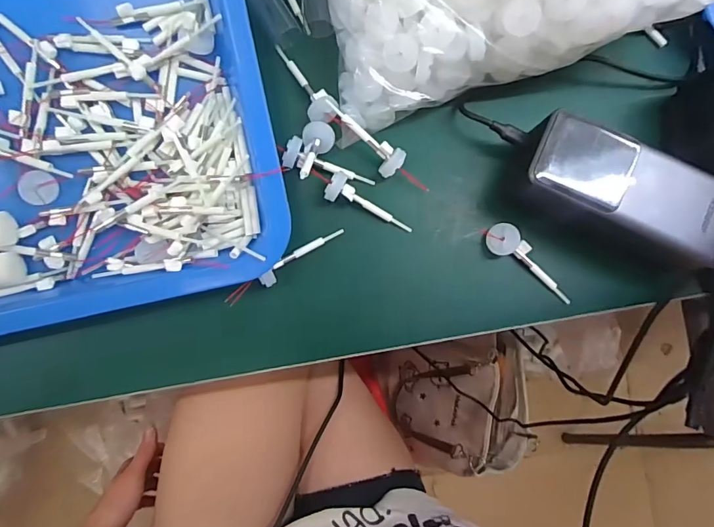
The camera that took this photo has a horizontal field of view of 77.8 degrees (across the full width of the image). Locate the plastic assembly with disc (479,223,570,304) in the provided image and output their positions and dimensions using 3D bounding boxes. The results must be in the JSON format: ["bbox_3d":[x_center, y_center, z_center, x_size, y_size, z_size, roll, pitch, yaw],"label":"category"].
[{"bbox_3d":[0.118,-0.001,0.302,0.075,0.015,0.020,38,85,0],"label":"plastic assembly with disc"}]

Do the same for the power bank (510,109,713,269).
[{"bbox_3d":[0.163,-0.042,0.289,0.132,0.053,0.057,24,85,-2],"label":"power bank"}]

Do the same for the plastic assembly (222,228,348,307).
[{"bbox_3d":[-0.046,0.001,0.290,0.087,0.016,0.010,-36,89,-5],"label":"plastic assembly"}]

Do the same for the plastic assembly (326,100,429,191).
[{"bbox_3d":[0.013,-0.076,0.295,0.086,0.014,0.020,40,85,-12],"label":"plastic assembly"}]

